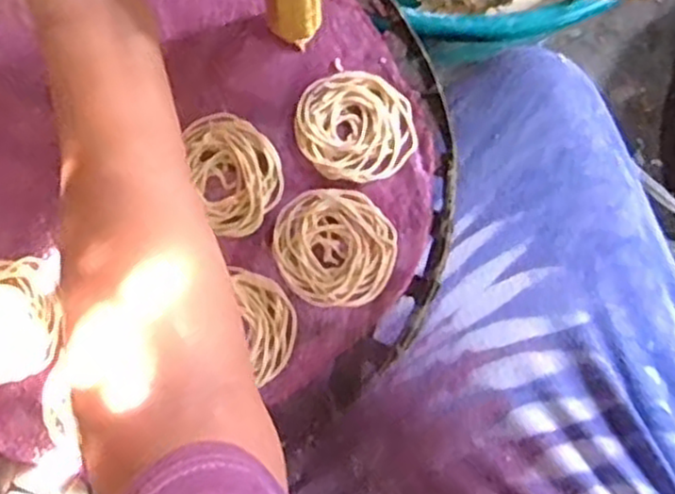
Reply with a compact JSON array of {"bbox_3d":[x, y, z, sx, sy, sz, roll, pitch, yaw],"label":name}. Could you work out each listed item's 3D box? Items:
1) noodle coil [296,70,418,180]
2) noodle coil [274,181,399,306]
[{"bbox_3d":[0.012,-0.076,0.475,0.074,0.006,0.067,32,78,6],"label":"noodle coil"},{"bbox_3d":[-0.001,-0.001,0.463,0.074,0.005,0.069,0,77,-1],"label":"noodle coil"}]

